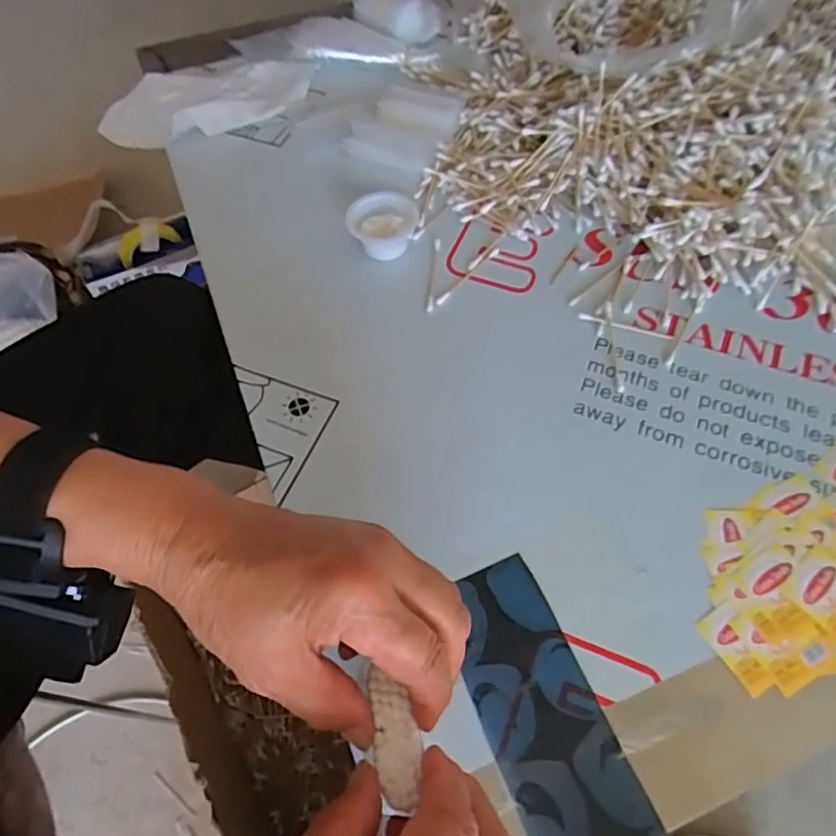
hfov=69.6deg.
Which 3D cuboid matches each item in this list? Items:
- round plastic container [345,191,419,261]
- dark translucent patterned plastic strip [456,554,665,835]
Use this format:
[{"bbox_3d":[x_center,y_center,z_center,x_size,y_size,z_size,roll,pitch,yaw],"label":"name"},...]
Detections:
[{"bbox_3d":[-0.028,-0.150,0.476,0.053,0.033,0.053,-1,60,2],"label":"round plastic container"},{"bbox_3d":[0.070,0.167,0.300,0.059,0.004,0.190,-20,61,-9],"label":"dark translucent patterned plastic strip"}]

